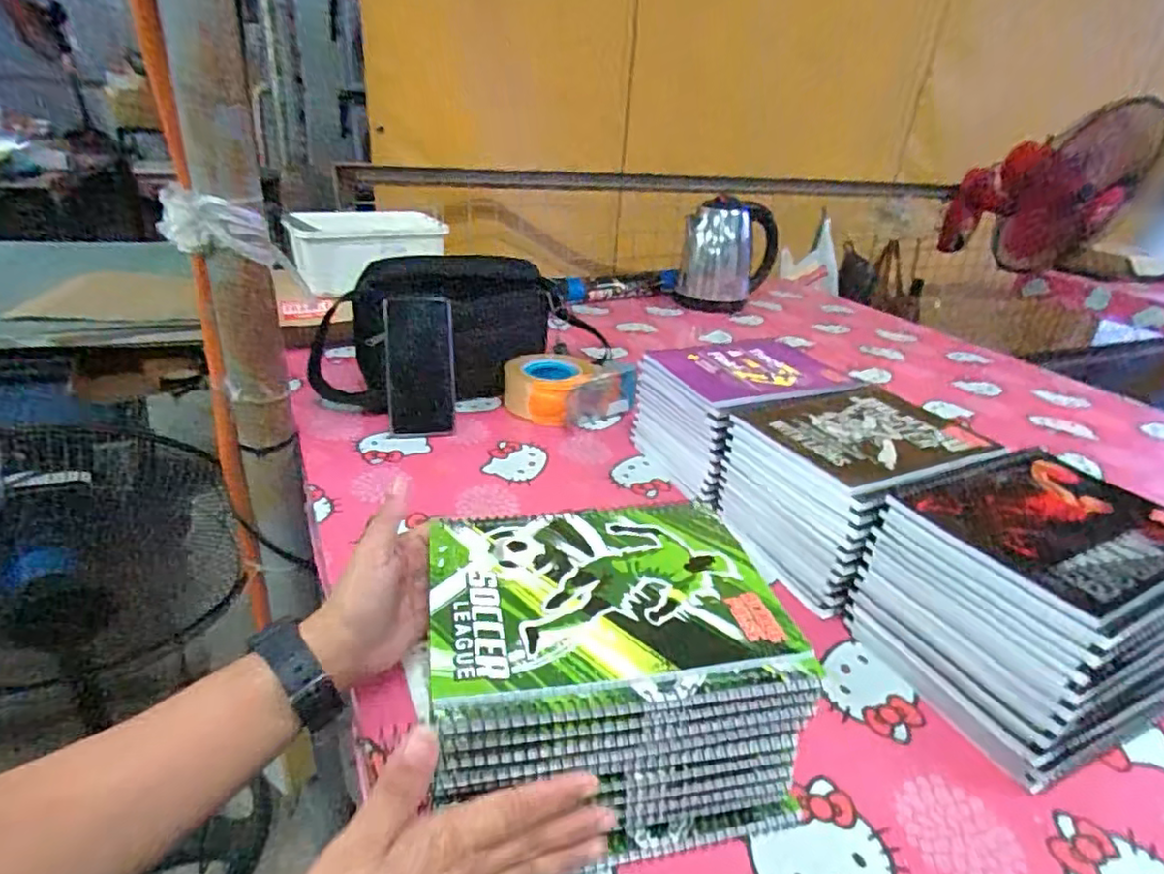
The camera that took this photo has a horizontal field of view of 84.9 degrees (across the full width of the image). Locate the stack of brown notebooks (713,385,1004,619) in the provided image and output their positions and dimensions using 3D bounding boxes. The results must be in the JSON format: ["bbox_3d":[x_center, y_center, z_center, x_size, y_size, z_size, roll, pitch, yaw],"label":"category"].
[{"bbox_3d":[0.250,0.041,0.607,0.201,0.110,0.170,-14,33,-31],"label":"stack of brown notebooks"}]

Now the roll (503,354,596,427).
[{"bbox_3d":[-0.045,-0.062,0.844,0.115,0.060,0.115,2,28,-5],"label":"roll"}]

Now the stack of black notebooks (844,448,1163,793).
[{"bbox_3d":[0.338,0.118,0.477,0.206,0.122,0.174,-9,30,-24],"label":"stack of black notebooks"}]

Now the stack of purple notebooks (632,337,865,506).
[{"bbox_3d":[0.184,-0.022,0.734,0.199,0.120,0.166,-8,30,-23],"label":"stack of purple notebooks"}]

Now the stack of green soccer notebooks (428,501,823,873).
[{"bbox_3d":[0.009,0.136,0.392,0.198,0.105,0.161,-2,28,-13],"label":"stack of green soccer notebooks"}]

